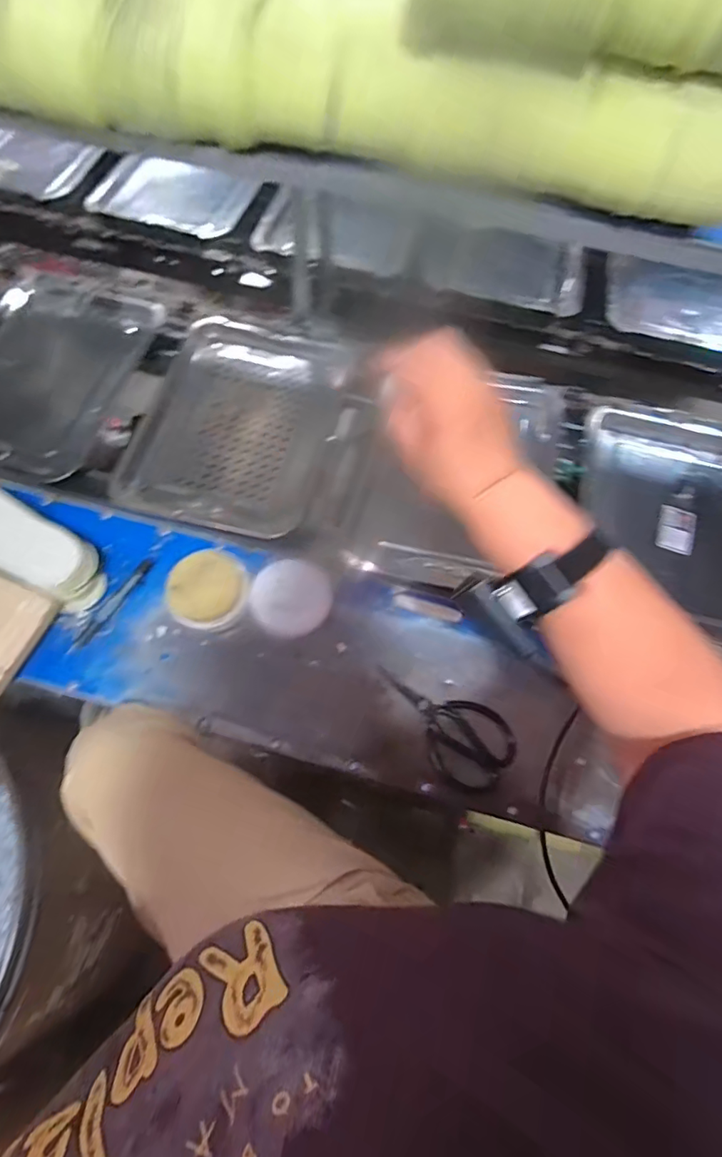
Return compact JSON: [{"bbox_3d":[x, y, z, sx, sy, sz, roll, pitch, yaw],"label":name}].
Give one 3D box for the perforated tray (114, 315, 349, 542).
[{"bbox_3d":[-0.171,-0.231,0.759,0.258,0.039,0.346,15,66,3],"label":"perforated tray"}]

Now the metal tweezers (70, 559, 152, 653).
[{"bbox_3d":[-0.327,0.033,0.678,0.017,0.005,0.144,31,67,10],"label":"metal tweezers"}]

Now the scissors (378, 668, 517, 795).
[{"bbox_3d":[0.099,0.179,0.631,0.180,0.018,0.093,33,68,11],"label":"scissors"}]

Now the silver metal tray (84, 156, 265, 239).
[{"bbox_3d":[-0.351,-0.713,0.961,0.292,0.050,0.202,15,66,3],"label":"silver metal tray"}]

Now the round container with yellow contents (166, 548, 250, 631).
[{"bbox_3d":[-0.198,0.016,0.662,0.099,0.052,0.097,19,66,5],"label":"round container with yellow contents"}]

